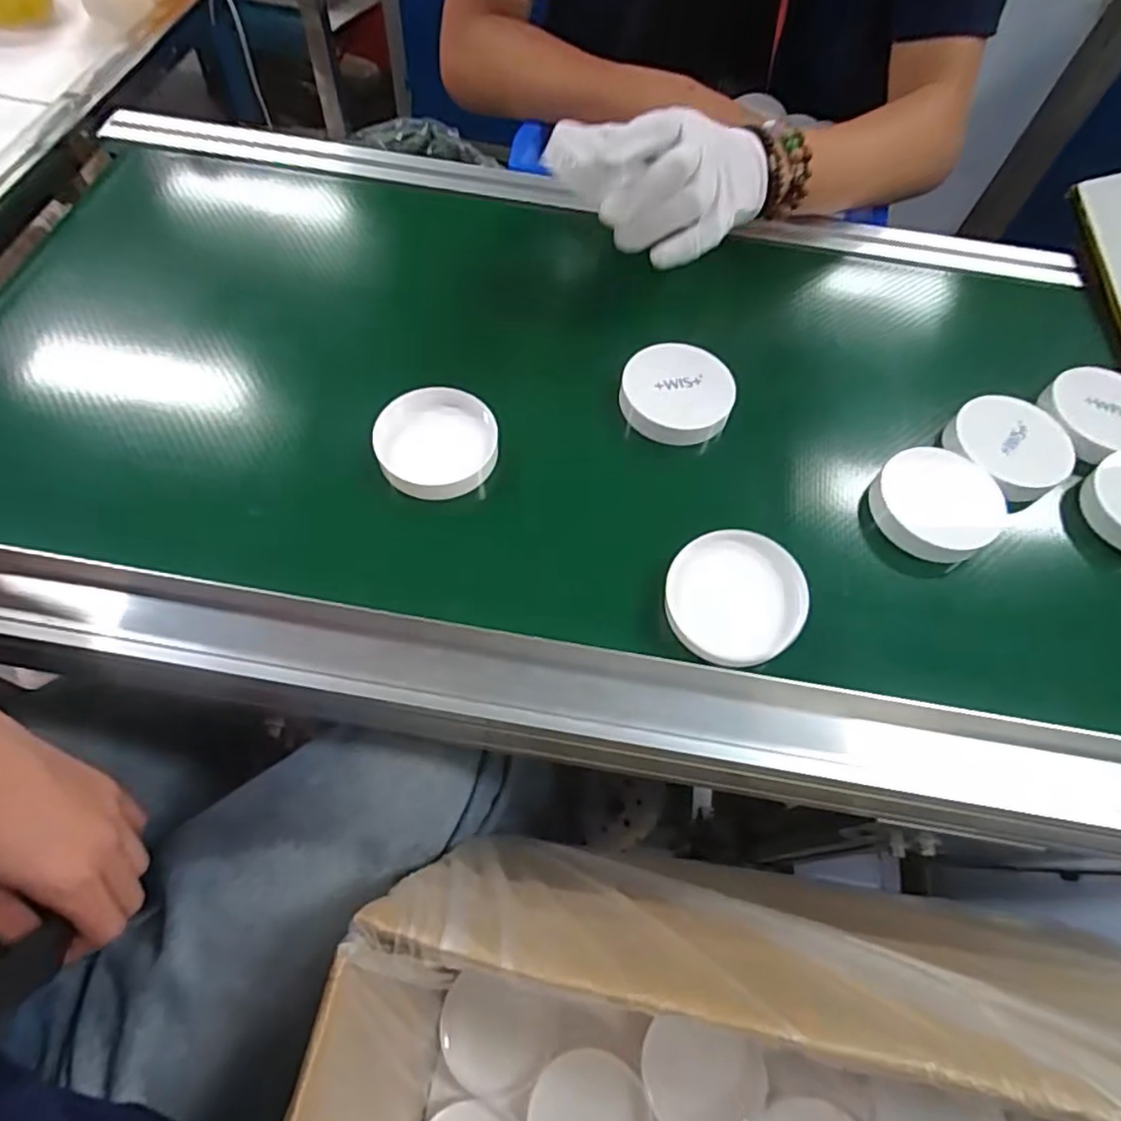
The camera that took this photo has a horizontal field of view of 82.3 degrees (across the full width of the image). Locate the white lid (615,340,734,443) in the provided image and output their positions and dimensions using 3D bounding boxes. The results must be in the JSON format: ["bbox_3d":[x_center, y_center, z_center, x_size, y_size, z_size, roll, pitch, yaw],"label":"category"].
[{"bbox_3d":[0.081,-0.116,0.447,0.074,0.021,0.074,2,62,-3],"label":"white lid"}]

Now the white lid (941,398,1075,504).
[{"bbox_3d":[0.309,-0.080,0.438,0.065,0.022,0.074,-26,66,-17],"label":"white lid"}]

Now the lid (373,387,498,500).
[{"bbox_3d":[-0.079,-0.079,0.413,0.074,0.019,0.079,2,62,-3],"label":"lid"}]

